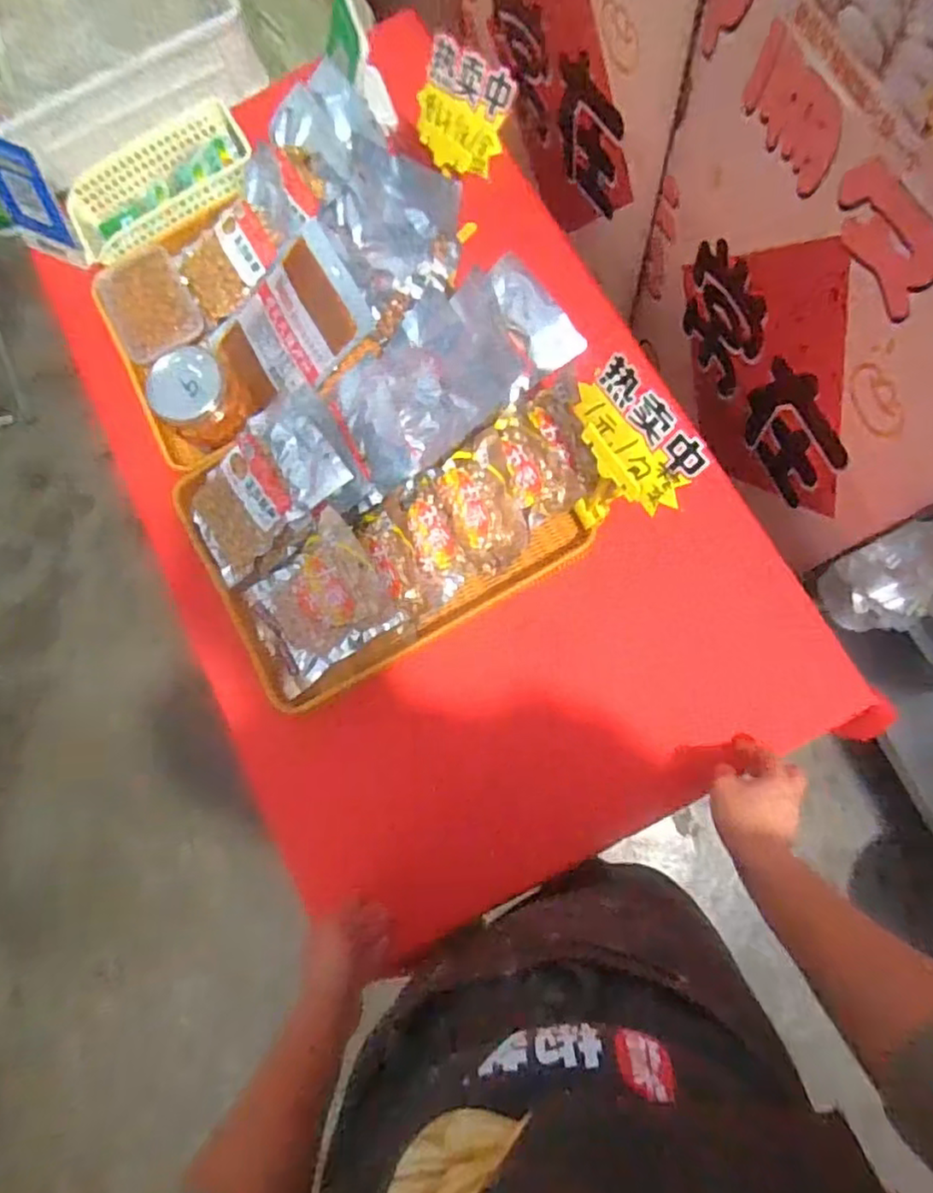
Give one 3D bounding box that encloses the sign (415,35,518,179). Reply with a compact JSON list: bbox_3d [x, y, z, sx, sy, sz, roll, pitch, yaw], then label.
[{"bbox_3d":[-0.006,-0.523,0.700,0.012,0.106,0.127,-27,65,-40],"label":"sign"}]

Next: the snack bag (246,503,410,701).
[{"bbox_3d":[-0.185,0.010,0.771,0.179,0.055,0.152,-34,78,-1],"label":"snack bag"}]

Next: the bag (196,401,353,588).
[{"bbox_3d":[-0.249,-0.134,0.792,0.223,0.028,0.148,-39,80,23],"label":"bag"}]

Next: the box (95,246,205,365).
[{"bbox_3d":[-0.442,-0.407,0.898,0.112,0.034,0.147,-27,78,1],"label":"box"}]

